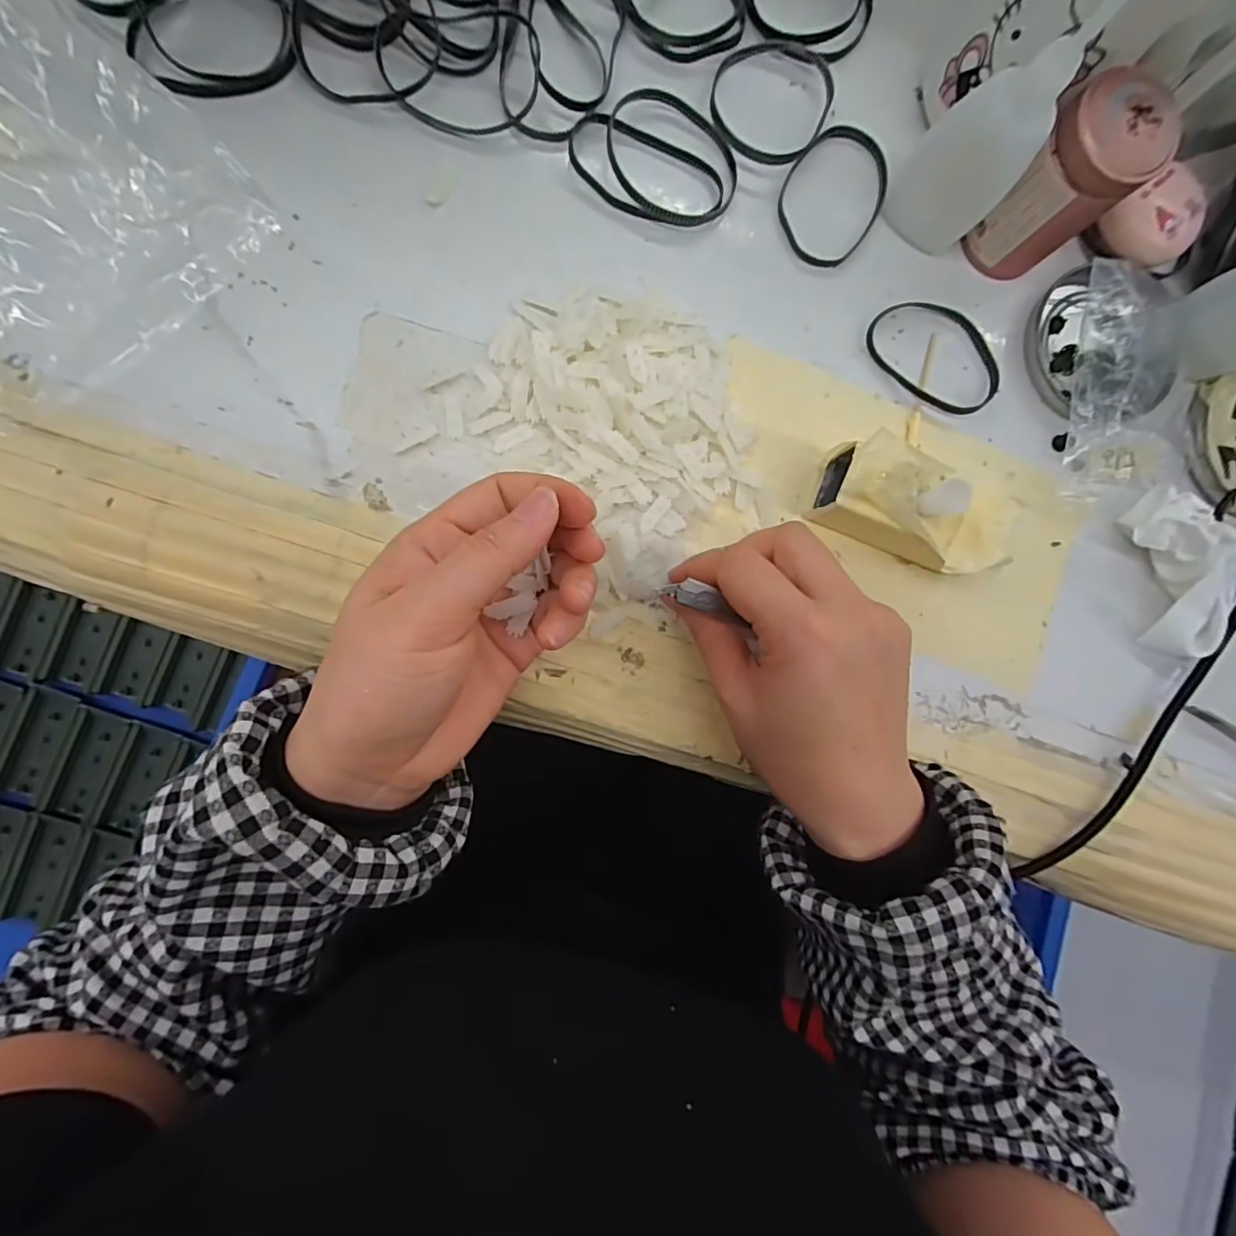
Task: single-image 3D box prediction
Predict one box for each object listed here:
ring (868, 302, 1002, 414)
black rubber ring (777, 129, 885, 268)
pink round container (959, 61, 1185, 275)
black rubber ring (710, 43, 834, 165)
[{"bbox_3d":[0.159,-0.131,0.274,0.070,0.007,0.050,40,86,-5],"label":"ring"},{"bbox_3d":[0.106,-0.205,0.267,0.049,0.007,0.065,42,86,-5],"label":"black rubber ring"},{"bbox_3d":[0.196,-0.192,0.248,0.043,0.067,0.037,43,86,-5],"label":"pink round container"},{"bbox_3d":[0.073,-0.247,0.263,0.056,0.006,0.065,23,88,-6],"label":"black rubber ring"}]

